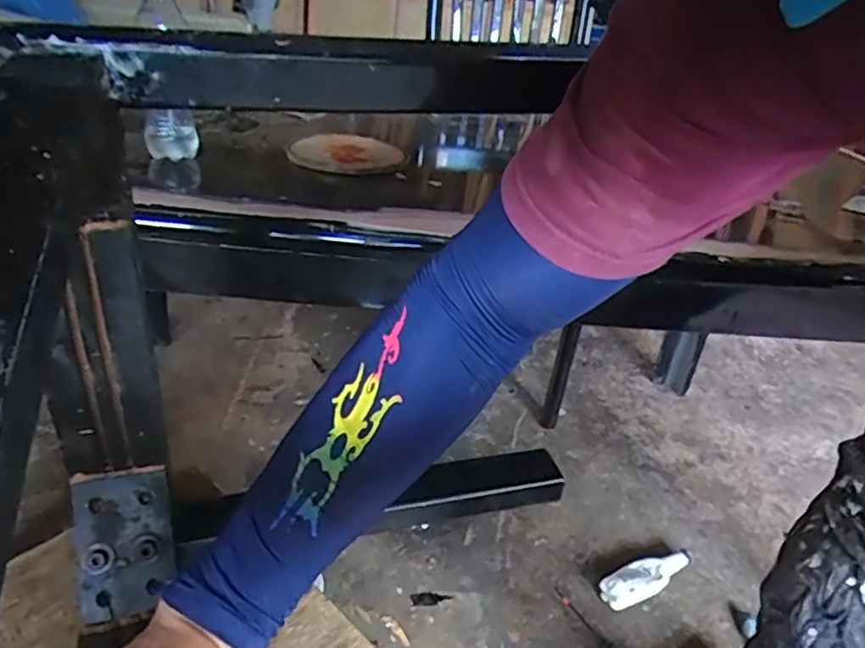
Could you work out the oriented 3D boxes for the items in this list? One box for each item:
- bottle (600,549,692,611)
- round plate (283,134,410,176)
[{"bbox_3d":[0.403,0.472,1.141,0.212,0.040,0.064,-13,33,-31],"label":"bottle"},{"bbox_3d":[-0.100,-0.213,0.765,0.136,0.022,0.115,-20,37,-39],"label":"round plate"}]

